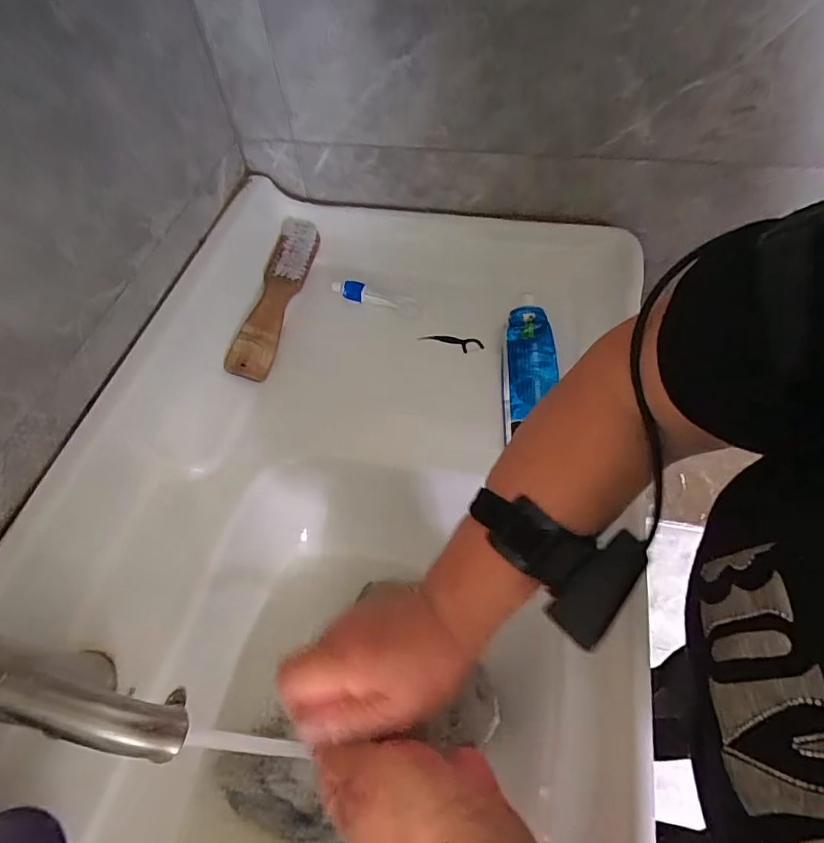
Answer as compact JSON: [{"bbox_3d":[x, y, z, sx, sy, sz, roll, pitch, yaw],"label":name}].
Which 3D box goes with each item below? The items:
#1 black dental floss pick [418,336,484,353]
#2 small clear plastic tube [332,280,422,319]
[{"bbox_3d":[0.042,-0.086,0.553,0.072,0.005,0.018,4,56,8],"label":"black dental floss pick"},{"bbox_3d":[-0.040,-0.142,0.573,0.104,0.015,0.024,17,58,1],"label":"small clear plastic tube"}]

